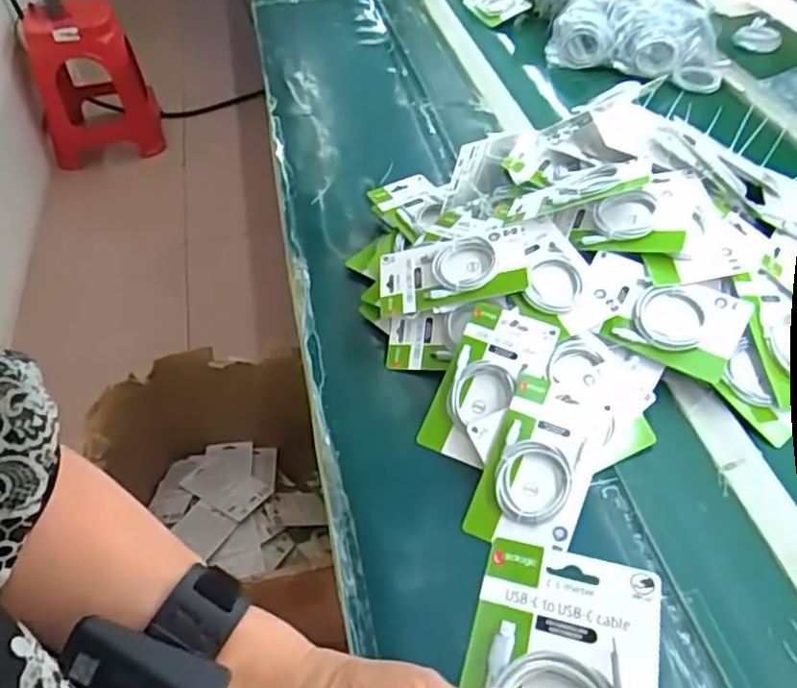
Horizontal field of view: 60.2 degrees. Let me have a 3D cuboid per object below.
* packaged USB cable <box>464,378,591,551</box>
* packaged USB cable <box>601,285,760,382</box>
[{"bbox_3d":[0.145,0.120,0.702,0.101,0.023,0.183,19,66,17],"label":"packaged USB cable"},{"bbox_3d":[0.317,-0.024,0.783,0.138,0.018,0.099,20,81,16],"label":"packaged USB cable"}]

